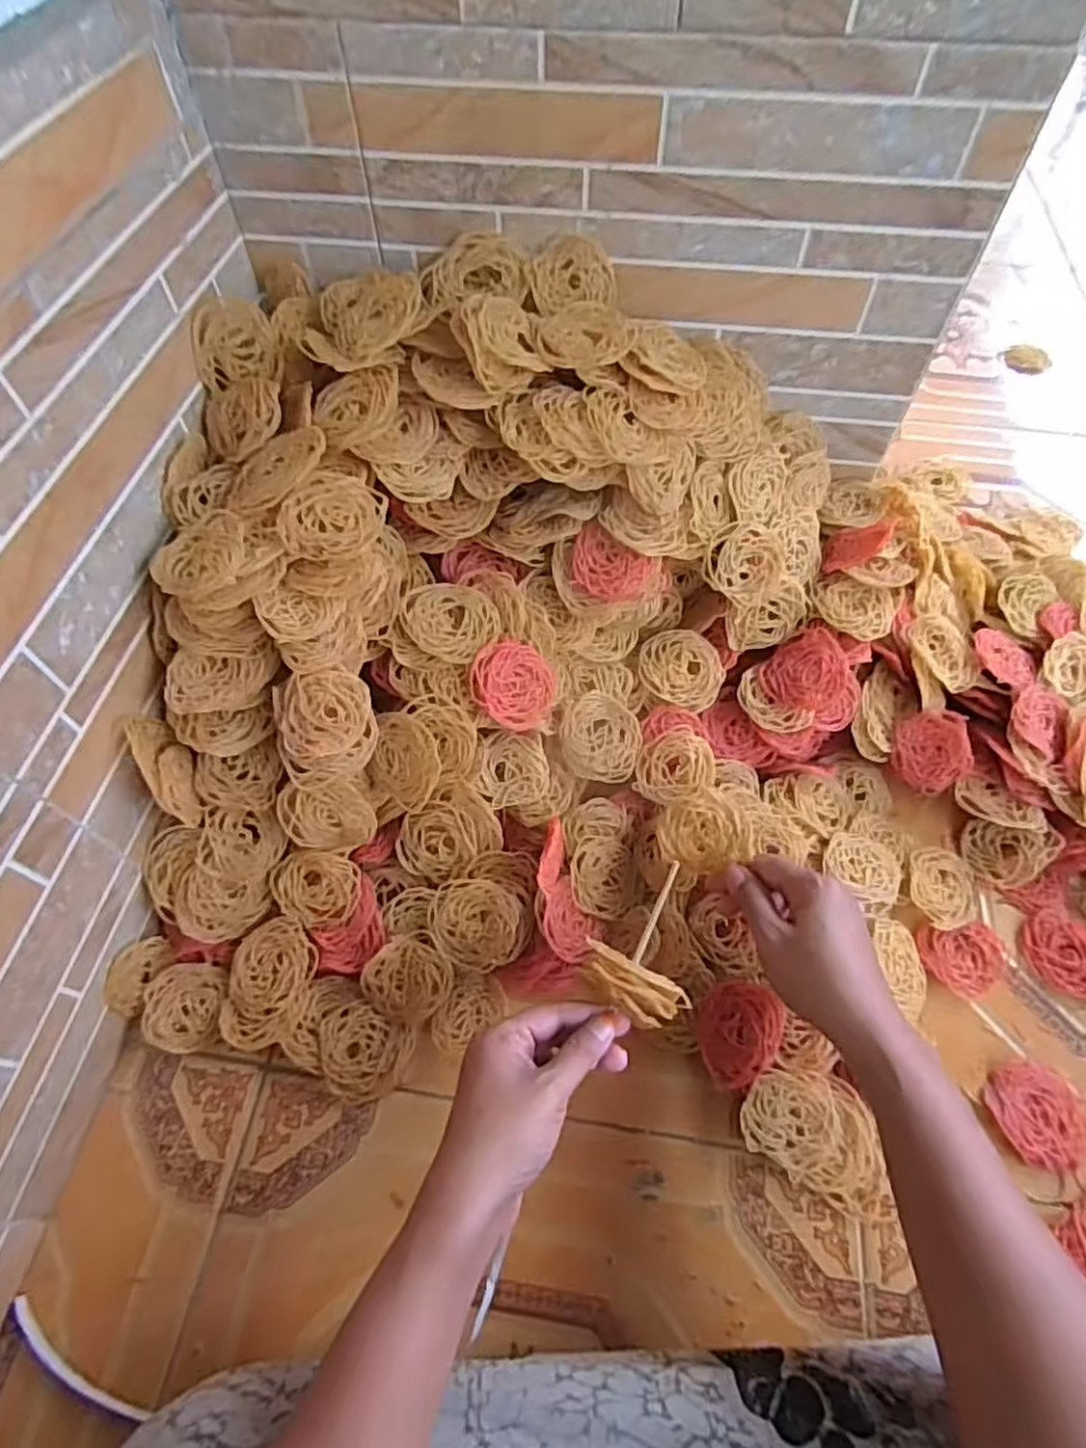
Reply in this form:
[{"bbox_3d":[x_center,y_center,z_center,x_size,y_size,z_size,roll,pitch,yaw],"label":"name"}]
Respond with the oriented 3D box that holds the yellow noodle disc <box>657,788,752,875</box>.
[{"bbox_3d":[0.106,0.072,0.463,0.056,0.005,0.054,0,91,17],"label":"yellow noodle disc"}]

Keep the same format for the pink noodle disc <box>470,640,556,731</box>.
[{"bbox_3d":[-0.020,-0.027,0.489,0.062,0.010,0.062,-2,94,-29],"label":"pink noodle disc"}]

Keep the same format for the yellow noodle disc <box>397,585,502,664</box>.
[{"bbox_3d":[-0.063,-0.071,0.483,0.064,0.022,0.054,11,60,7],"label":"yellow noodle disc"}]

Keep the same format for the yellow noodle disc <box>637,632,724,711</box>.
[{"bbox_3d":[0.107,-0.042,0.541,0.064,0.019,0.060,0,59,0],"label":"yellow noodle disc"}]

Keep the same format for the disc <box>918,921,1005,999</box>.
[{"bbox_3d":[0.309,0.172,0.508,0.064,0.007,0.051,-5,59,-2],"label":"disc"}]

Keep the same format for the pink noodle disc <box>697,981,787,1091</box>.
[{"bbox_3d":[0.128,0.205,0.458,0.051,0.021,0.063,17,60,10],"label":"pink noodle disc"}]

